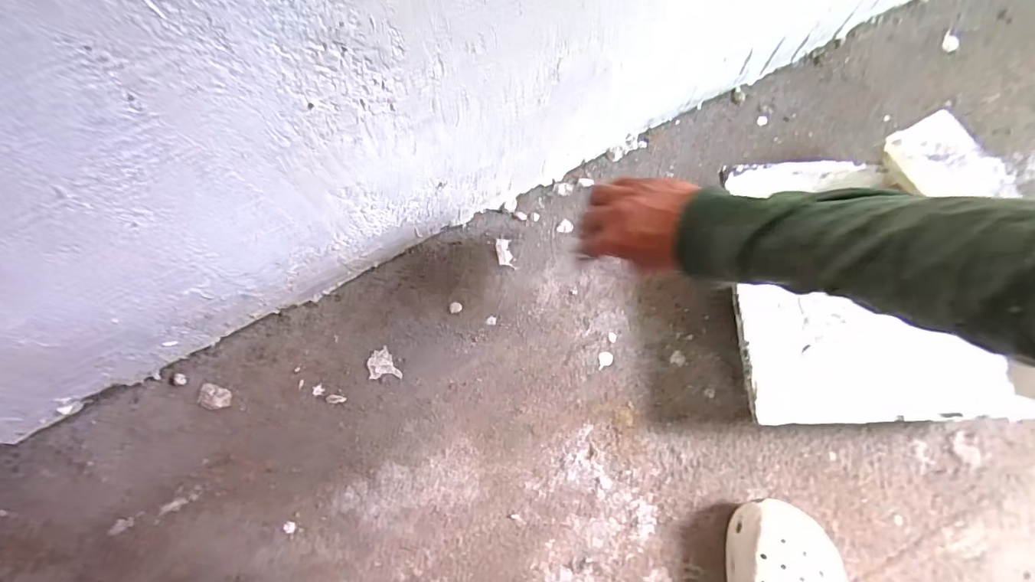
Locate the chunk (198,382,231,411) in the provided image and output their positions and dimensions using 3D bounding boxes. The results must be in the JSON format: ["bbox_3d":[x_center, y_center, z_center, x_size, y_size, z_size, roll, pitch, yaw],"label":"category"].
[{"bbox_3d":[-0.364,0.128,0.569,0.040,0.008,0.027,21,77,6],"label":"chunk"}]

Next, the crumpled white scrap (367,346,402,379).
[{"bbox_3d":[-0.164,0.093,0.574,0.033,0.004,0.043,-33,77,-7],"label":"crumpled white scrap"}]

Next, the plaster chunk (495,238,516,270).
[{"bbox_3d":[-0.016,-0.048,0.606,0.020,0.004,0.040,-9,76,-1],"label":"plaster chunk"}]

